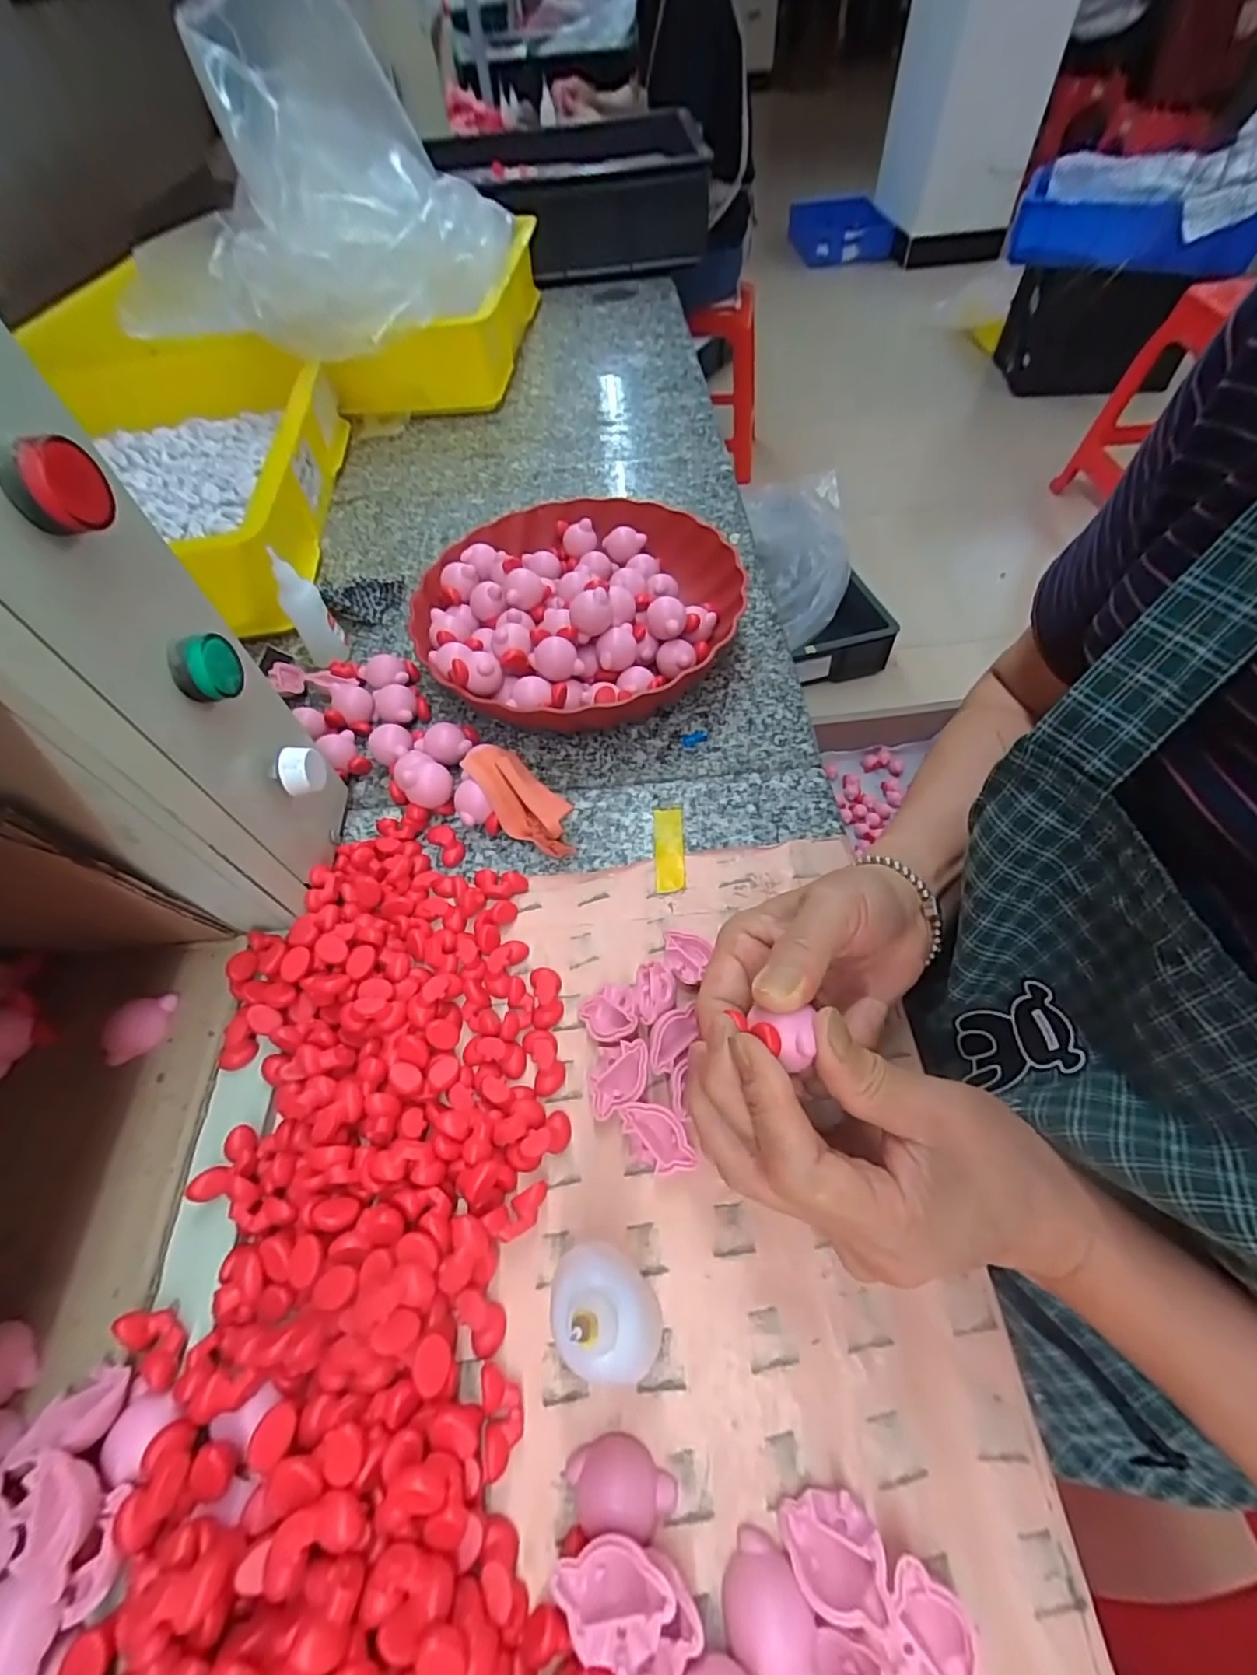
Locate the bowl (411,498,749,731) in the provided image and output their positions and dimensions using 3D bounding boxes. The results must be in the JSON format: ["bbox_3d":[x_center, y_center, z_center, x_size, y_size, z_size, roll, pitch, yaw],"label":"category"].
[{"bbox_3d":[-0.042,-0.172,0.458,0.223,0.063,0.240,-2,57,3],"label":"bowl"}]

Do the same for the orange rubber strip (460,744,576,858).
[{"bbox_3d":[-0.067,-0.023,0.379,0.034,0.029,0.087,-38,62,-18],"label":"orange rubber strip"}]

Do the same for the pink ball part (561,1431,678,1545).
[{"bbox_3d":[-0.003,0.227,0.212,0.038,0.014,0.023,6,55,4],"label":"pink ball part"}]

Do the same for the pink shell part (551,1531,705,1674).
[{"bbox_3d":[-0.001,0.240,0.189,0.044,0.017,0.028,23,62,18],"label":"pink shell part"}]

